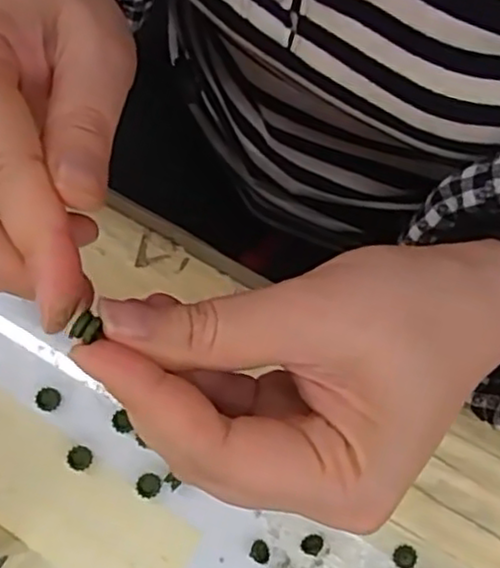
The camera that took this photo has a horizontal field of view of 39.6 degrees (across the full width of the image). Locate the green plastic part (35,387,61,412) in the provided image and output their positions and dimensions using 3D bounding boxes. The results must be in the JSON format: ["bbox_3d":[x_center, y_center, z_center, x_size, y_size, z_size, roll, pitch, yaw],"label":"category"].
[{"bbox_3d":[-0.076,0.043,0.261,0.008,0.004,0.009,14,76,3],"label":"green plastic part"}]

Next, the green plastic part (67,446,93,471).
[{"bbox_3d":[-0.063,0.064,0.256,0.008,0.004,0.009,16,76,4],"label":"green plastic part"}]

